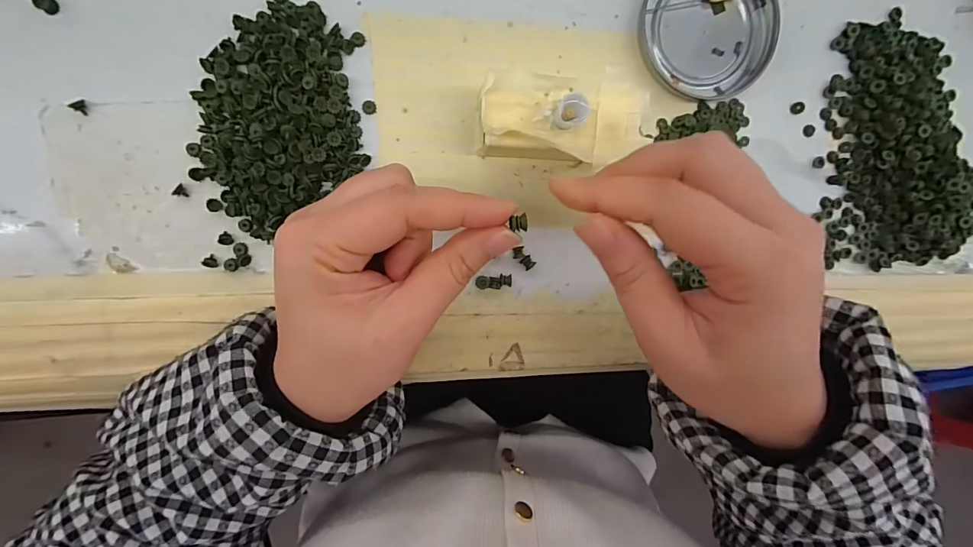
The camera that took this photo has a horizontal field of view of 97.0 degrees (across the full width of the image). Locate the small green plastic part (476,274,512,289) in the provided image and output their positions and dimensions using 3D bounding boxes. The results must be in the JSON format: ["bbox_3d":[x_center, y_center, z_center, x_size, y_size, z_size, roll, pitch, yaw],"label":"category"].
[{"bbox_3d":[0.005,0.005,0.246,0.021,0.006,0.008,-6,98,-6],"label":"small green plastic part"}]

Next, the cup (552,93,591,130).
[{"bbox_3d":[0.039,-0.076,0.202,0.012,0.019,0.012,-1,97,-6],"label":"cup"}]

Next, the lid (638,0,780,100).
[{"bbox_3d":[0.126,-0.140,0.242,0.072,0.008,0.080,-43,100,0],"label":"lid"}]

